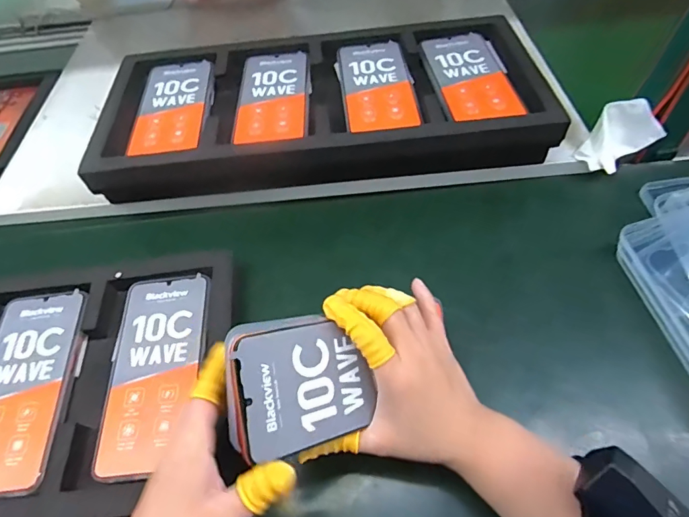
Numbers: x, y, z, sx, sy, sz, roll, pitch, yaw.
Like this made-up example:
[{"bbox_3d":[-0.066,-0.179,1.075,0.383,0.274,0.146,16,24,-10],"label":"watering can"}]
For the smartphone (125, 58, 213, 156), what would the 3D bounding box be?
[{"bbox_3d":[-0.193,-0.176,0.499,0.078,0.011,0.159,-5,54,0],"label":"smartphone"}]

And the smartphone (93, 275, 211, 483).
[{"bbox_3d":[-0.160,0.089,0.371,0.077,0.009,0.168,-5,54,0],"label":"smartphone"}]

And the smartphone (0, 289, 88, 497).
[{"bbox_3d":[-0.275,0.108,0.374,0.079,0.006,0.167,-5,58,1],"label":"smartphone"}]

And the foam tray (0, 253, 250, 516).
[{"bbox_3d":[-0.334,0.119,0.372,0.484,0.035,0.220,-6,54,-1],"label":"foam tray"}]

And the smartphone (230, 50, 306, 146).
[{"bbox_3d":[-0.082,-0.187,0.497,0.076,0.009,0.161,-3,54,1],"label":"smartphone"}]

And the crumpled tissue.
[{"bbox_3d":[0.294,-0.125,0.466,0.062,0.059,0.066,28,60,22],"label":"crumpled tissue"}]

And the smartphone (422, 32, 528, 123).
[{"bbox_3d":[0.141,-0.207,0.492,0.076,0.006,0.166,-7,52,-1],"label":"smartphone"}]

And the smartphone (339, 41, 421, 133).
[{"bbox_3d":[0.037,-0.197,0.495,0.074,0.008,0.162,-5,54,0],"label":"smartphone"}]

